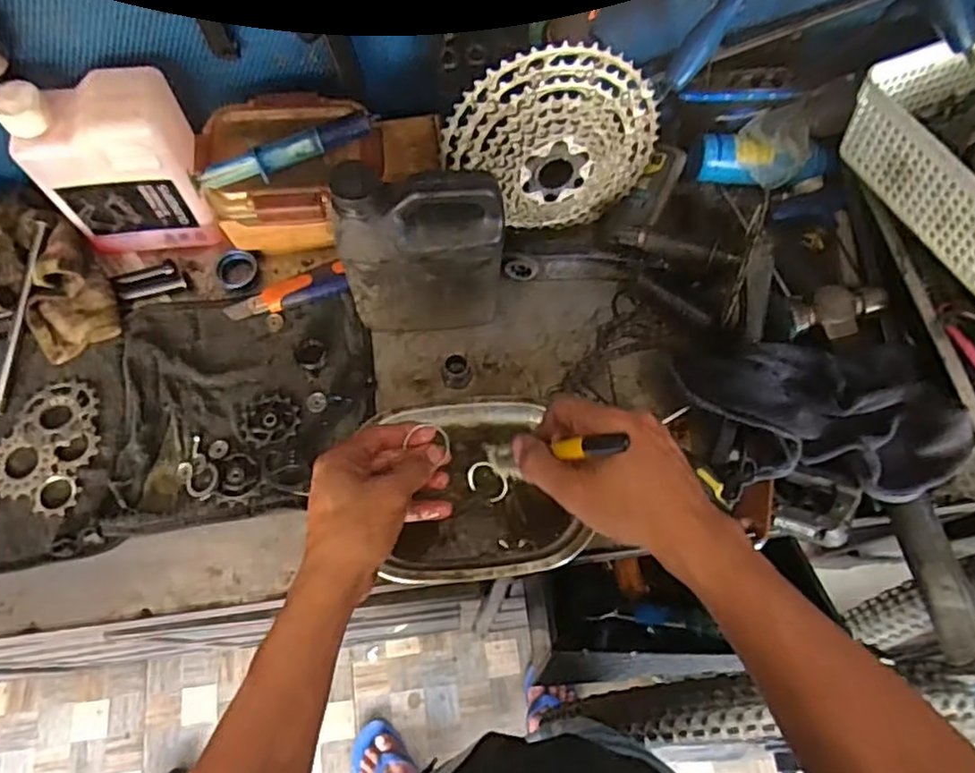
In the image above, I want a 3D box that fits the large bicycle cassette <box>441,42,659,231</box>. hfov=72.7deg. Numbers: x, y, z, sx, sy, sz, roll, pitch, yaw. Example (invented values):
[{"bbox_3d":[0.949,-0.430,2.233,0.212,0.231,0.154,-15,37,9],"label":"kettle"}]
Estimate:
[{"bbox_3d":[0.057,-0.210,0.581,0.184,0.171,0.043,-12,49,-6],"label":"large bicycle cassette"}]

